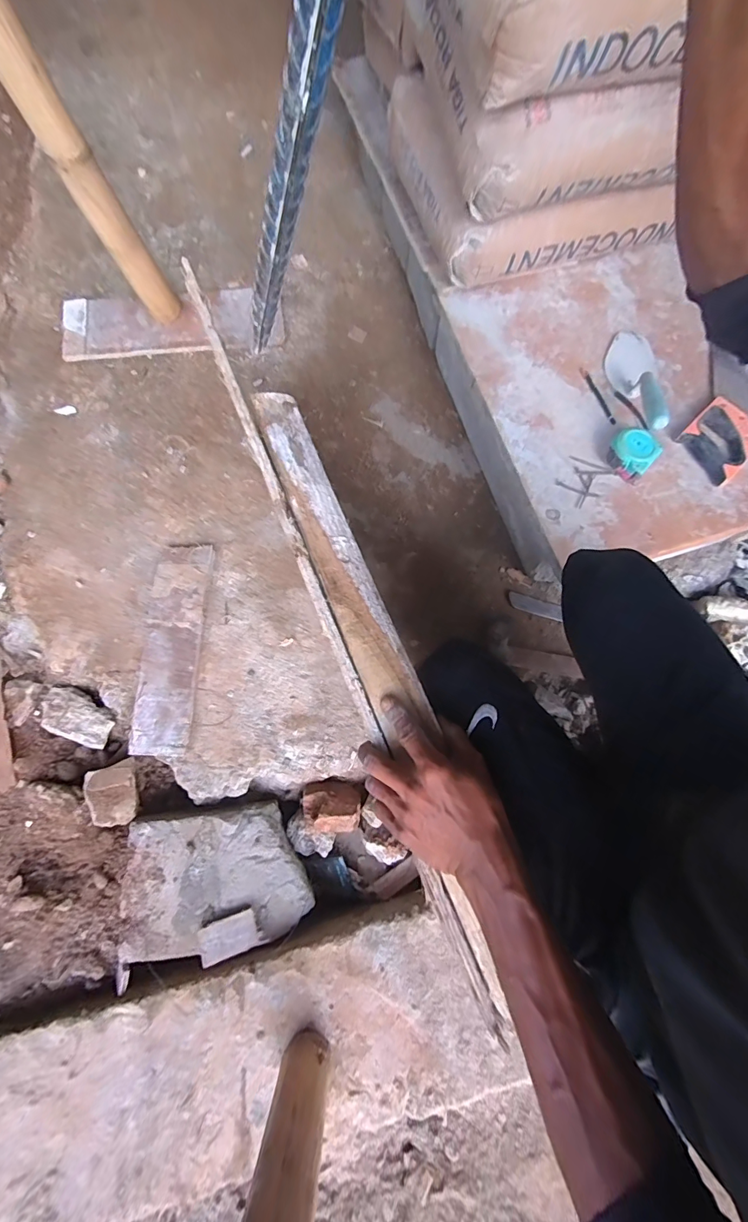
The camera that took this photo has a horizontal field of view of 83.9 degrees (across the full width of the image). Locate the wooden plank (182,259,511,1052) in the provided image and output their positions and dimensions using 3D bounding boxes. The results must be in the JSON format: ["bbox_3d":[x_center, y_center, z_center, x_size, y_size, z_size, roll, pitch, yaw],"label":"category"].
[{"bbox_3d":[-0.038,-0.032,0.447,0.076,0.036,0.840,-21,77,-4],"label":"wooden plank"}]

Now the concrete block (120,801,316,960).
[{"bbox_3d":[-0.254,0.434,0.694,0.293,0.066,0.202,-6,75,0],"label":"concrete block"}]

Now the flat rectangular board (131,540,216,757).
[{"bbox_3d":[-0.370,0.061,0.768,0.107,0.029,0.385,2,75,2],"label":"flat rectangular board"}]

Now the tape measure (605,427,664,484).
[{"bbox_3d":[0.444,-0.272,0.717,0.075,0.041,0.077,40,79,11],"label":"tape measure"}]

